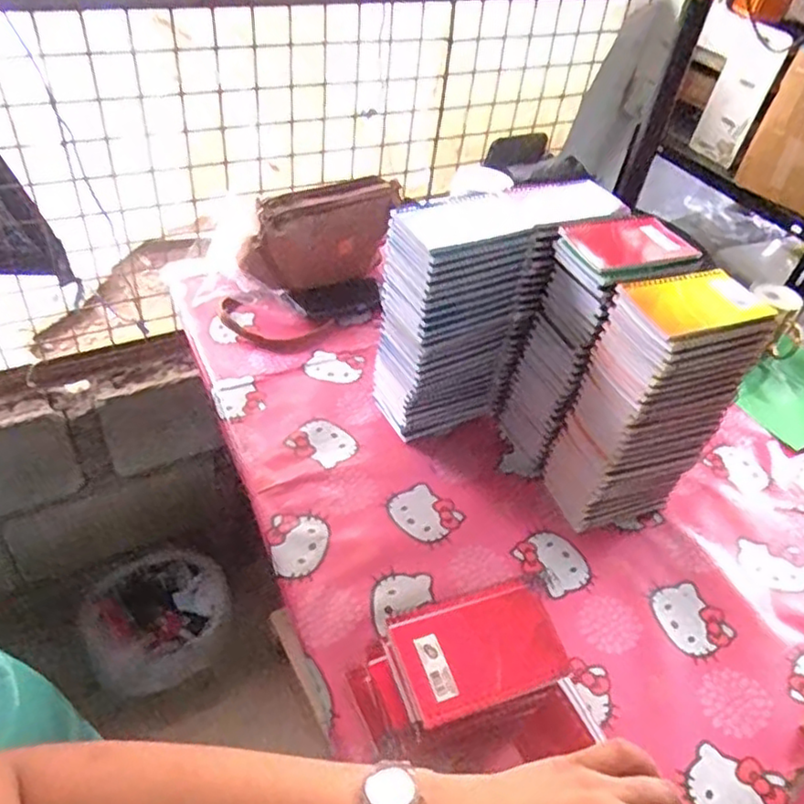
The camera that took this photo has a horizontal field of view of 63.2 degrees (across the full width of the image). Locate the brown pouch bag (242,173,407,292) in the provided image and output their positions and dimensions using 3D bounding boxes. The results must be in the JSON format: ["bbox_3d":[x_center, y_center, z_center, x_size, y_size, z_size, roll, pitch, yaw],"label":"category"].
[{"bbox_3d":[-0.110,-0.259,1.041,0.262,0.147,0.099,-30,55,-32],"label":"brown pouch bag"}]

